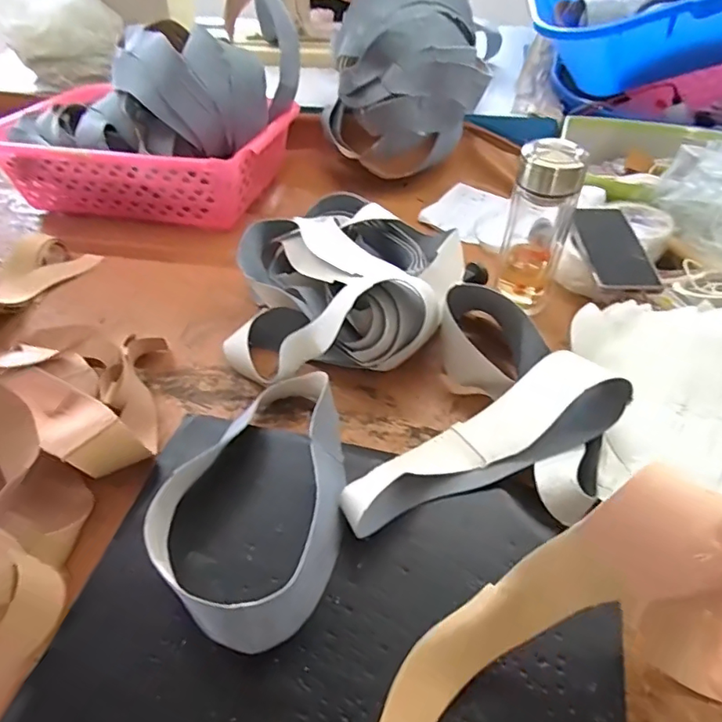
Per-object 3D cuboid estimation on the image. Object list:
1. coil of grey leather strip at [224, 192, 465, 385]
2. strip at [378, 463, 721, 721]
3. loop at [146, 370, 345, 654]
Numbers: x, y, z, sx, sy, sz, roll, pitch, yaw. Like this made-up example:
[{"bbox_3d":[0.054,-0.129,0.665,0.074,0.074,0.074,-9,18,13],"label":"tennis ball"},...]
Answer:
[{"bbox_3d":[-0.010,-0.108,0.640,0.269,0.100,0.300,5,48,6],"label":"coil of grey leather strip"},{"bbox_3d":[0.099,0.160,0.313,0.097,0.275,0.073,11,37,-37],"label":"strip"},{"bbox_3d":[-0.077,0.105,0.451,0.151,0.066,0.244,19,51,18],"label":"loop"}]

